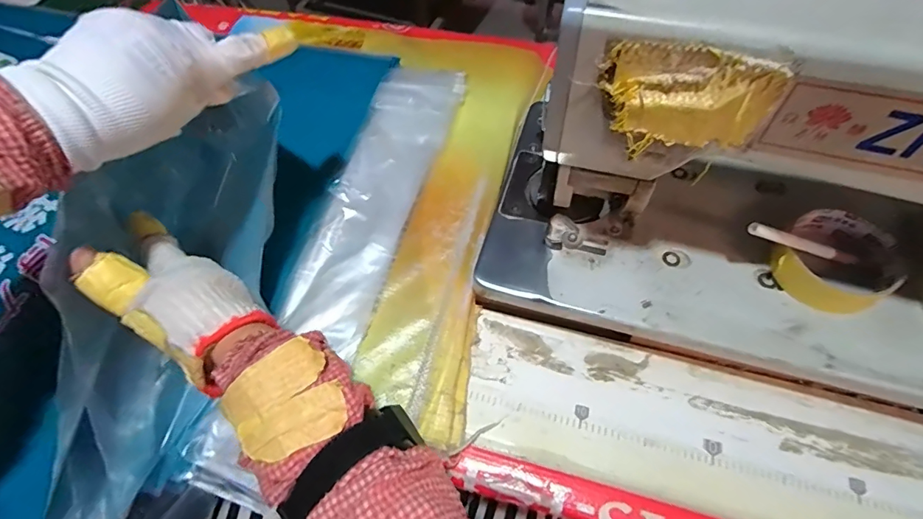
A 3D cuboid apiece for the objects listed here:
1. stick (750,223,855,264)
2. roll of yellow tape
[{"bbox_3d":[0.263,-0.011,0.351,0.114,0.008,0.013,12,58,-20],"label":"stick"},{"bbox_3d":[0.294,0.001,0.359,0.075,0.025,0.080,-1,60,2],"label":"roll of yellow tape"}]

